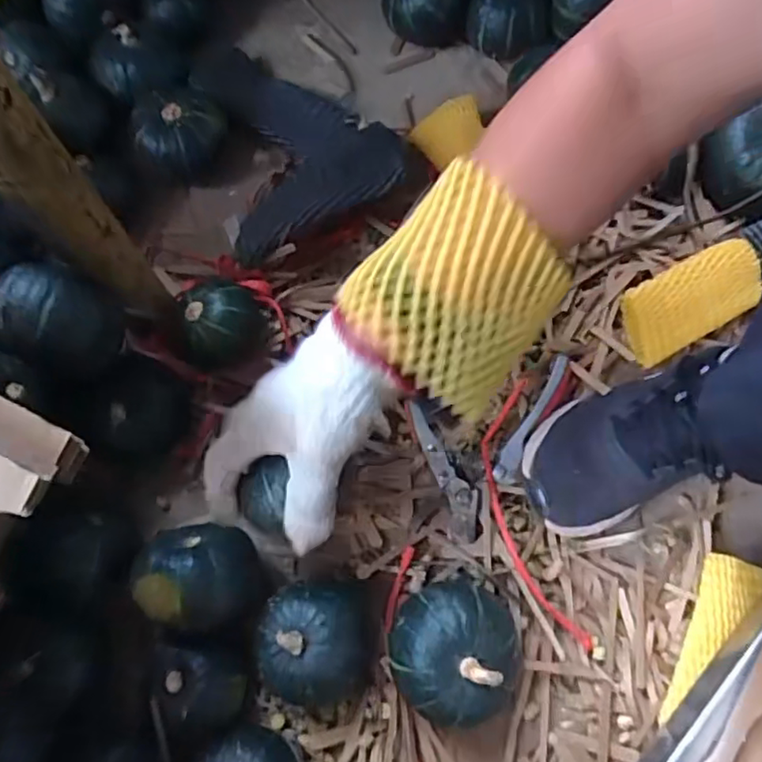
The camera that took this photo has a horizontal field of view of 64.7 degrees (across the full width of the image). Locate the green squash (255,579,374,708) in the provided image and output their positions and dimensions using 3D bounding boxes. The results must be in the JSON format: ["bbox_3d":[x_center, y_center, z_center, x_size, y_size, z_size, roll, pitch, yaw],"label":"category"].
[{"bbox_3d":[-0.045,0.183,0.426,0.077,0.058,0.079,2,71,2],"label":"green squash"}]

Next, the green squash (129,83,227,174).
[{"bbox_3d":[-0.184,-0.236,0.572,0.079,0.063,0.080,0,71,1],"label":"green squash"}]

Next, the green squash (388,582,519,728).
[{"bbox_3d":[0.050,0.187,0.418,0.083,0.068,0.088,0,71,1],"label":"green squash"}]

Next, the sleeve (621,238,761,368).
[{"bbox_3d":[0.257,-0.069,0.500,0.126,0.021,0.065,-28,104,-7],"label":"sleeve"}]

